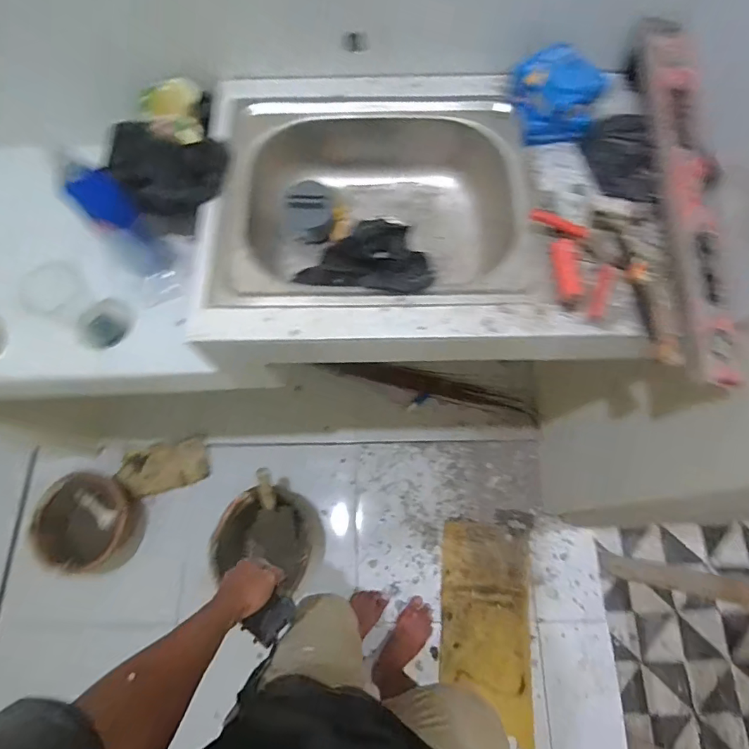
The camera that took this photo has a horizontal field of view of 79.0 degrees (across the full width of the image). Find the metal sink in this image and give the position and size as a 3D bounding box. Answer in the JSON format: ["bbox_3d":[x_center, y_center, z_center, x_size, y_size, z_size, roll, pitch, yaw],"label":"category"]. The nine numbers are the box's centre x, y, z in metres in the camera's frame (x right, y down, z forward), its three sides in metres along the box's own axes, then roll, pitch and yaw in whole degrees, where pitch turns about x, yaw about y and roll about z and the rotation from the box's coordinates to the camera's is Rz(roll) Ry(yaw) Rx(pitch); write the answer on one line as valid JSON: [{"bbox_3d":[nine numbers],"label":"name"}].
[{"bbox_3d":[0.001,-0.273,0.775,0.493,0.139,0.417,-3,71,-1],"label":"metal sink"}]

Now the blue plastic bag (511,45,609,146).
[{"bbox_3d":[0.290,-0.439,0.718,0.138,0.070,0.120,1,71,1],"label":"blue plastic bag"}]

